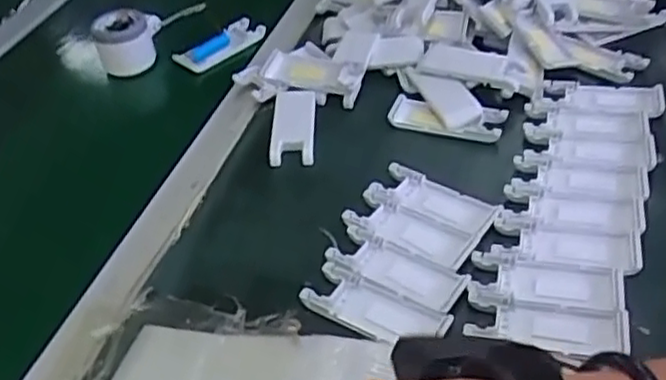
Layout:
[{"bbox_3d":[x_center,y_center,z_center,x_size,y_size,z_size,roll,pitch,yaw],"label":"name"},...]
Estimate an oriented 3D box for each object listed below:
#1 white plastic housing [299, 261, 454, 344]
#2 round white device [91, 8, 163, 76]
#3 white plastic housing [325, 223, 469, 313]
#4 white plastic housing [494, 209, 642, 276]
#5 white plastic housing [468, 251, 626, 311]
[{"bbox_3d":[0.030,0.083,0.505,0.102,0.008,0.043,22,49,27],"label":"white plastic housing"},{"bbox_3d":[-0.217,-0.158,0.760,0.070,0.054,0.054,-16,43,-11],"label":"round white device"},{"bbox_3d":[0.048,0.058,0.534,0.103,0.009,0.042,21,48,26],"label":"white plastic housing"},{"bbox_3d":[0.174,0.037,0.533,0.102,0.015,0.044,10,44,16],"label":"white plastic housing"},{"bbox_3d":[0.152,0.066,0.506,0.104,0.009,0.045,5,43,11],"label":"white plastic housing"}]

